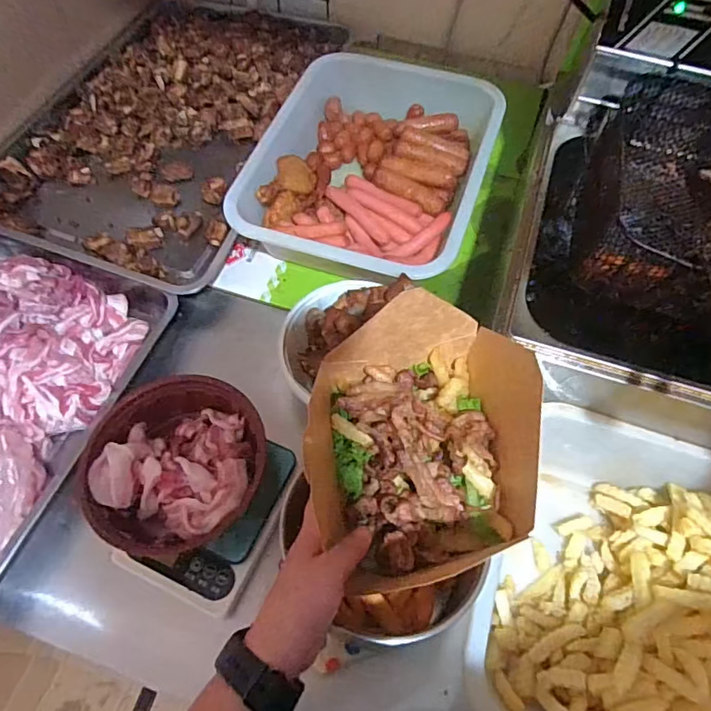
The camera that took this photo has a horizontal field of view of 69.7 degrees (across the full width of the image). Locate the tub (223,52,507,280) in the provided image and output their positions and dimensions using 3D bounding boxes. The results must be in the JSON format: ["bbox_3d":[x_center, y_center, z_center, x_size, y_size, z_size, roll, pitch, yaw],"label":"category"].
[{"bbox_3d":[0.025,-0.259,0.714,0.296,0.080,0.369,19,63,9],"label":"tub"}]

